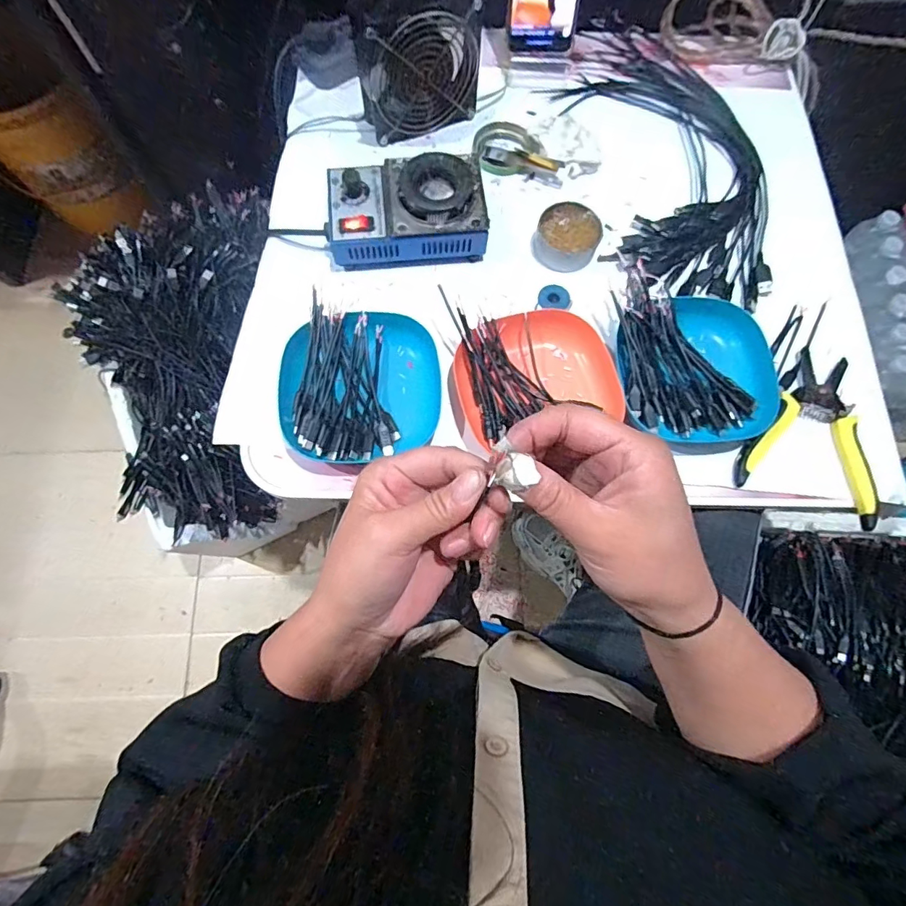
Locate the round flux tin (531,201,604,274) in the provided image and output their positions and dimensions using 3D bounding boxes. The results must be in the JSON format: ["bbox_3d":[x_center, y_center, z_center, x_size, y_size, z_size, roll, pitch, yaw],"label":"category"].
[{"bbox_3d":[0.116,-0.218,0.494,0.062,0.023,0.068,0,74,-1],"label":"round flux tin"}]

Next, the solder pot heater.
[{"bbox_3d":[-0.045,-0.239,0.477,0.152,0.060,0.096,-6,74,-3],"label":"solder pot heater"}]

